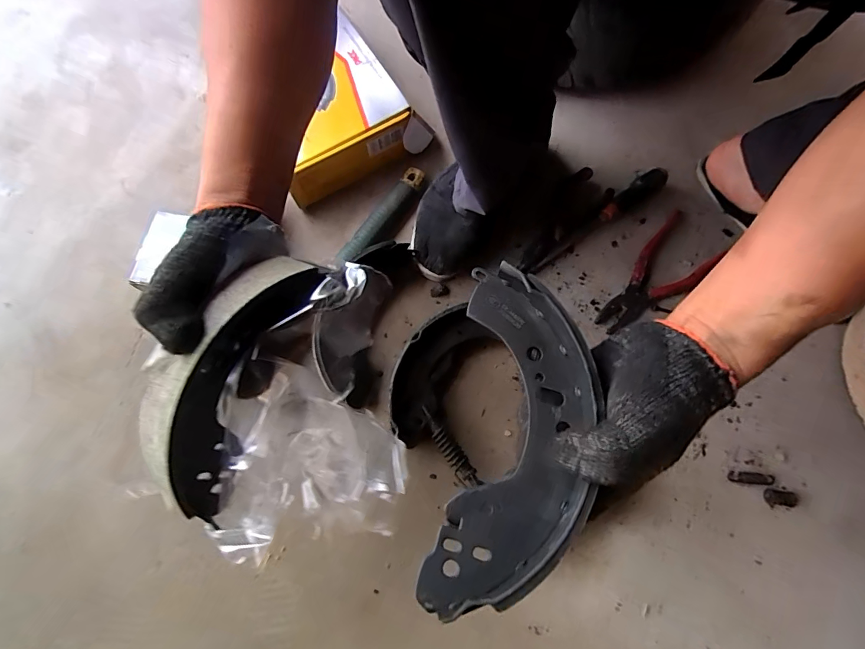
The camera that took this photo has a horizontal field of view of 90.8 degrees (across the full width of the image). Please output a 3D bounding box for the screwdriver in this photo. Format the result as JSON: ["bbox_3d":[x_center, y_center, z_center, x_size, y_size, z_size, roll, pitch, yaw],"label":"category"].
[{"bbox_3d":[0.219,-0.136,0.566,0.225,0.024,0.030,-36,75,-8],"label":"screwdriver"}]

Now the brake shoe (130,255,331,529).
[{"bbox_3d":[-0.147,0.041,0.297,0.053,0.074,0.194,24,91,9],"label":"brake shoe"}]

